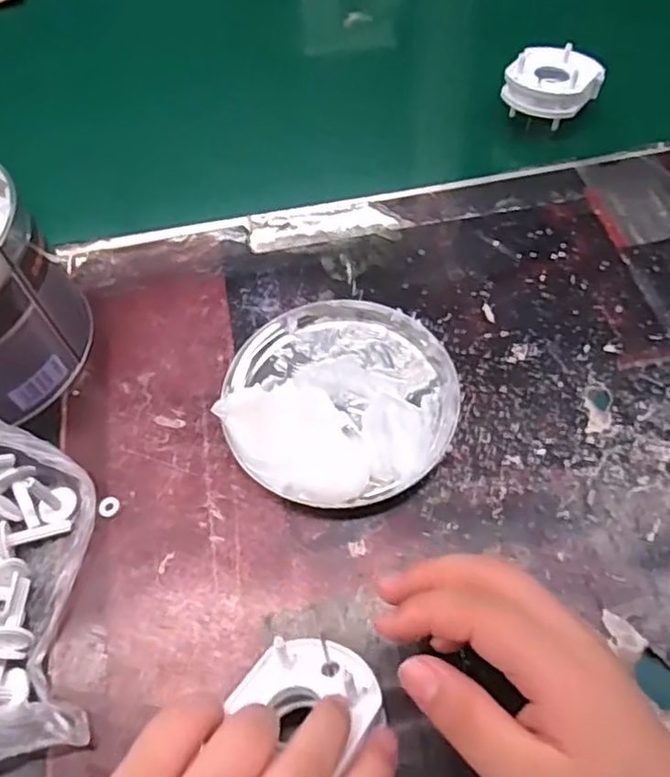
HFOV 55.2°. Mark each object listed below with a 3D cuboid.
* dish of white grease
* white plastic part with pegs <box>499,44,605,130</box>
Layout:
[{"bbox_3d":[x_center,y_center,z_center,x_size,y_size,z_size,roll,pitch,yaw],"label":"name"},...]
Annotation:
[{"bbox_3d":[0.002,0.003,0.355,0.125,0.021,0.125,-2,59,3],"label":"dish of white grease"},{"bbox_3d":[0.161,-0.222,0.477,0.064,0.036,0.059,21,63,16],"label":"white plastic part with pegs"}]

